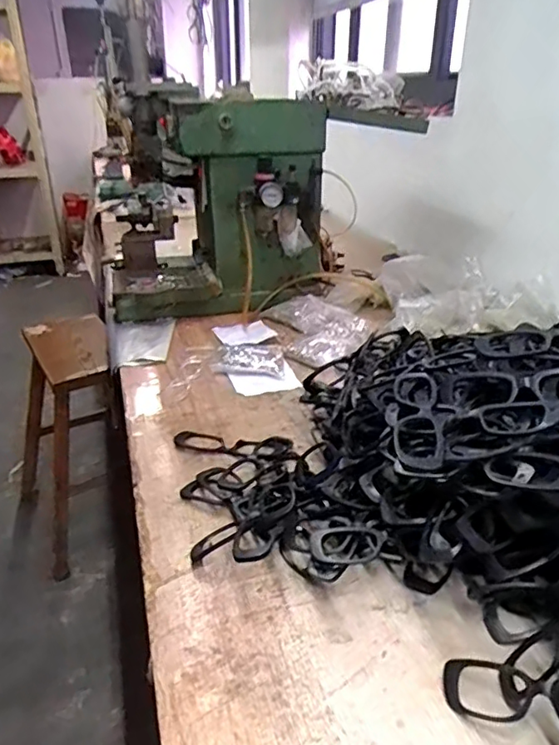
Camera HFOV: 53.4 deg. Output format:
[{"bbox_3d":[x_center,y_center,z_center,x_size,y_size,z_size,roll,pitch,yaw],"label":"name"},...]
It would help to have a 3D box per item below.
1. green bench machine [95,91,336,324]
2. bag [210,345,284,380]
[{"bbox_3d":[-0.138,-0.359,1.235,0.442,0.444,0.362,-14,30,-25],"label":"green bench machine"},{"bbox_3d":[-0.059,-0.026,1.036,0.132,0.021,0.093,0,27,0],"label":"bag"}]

